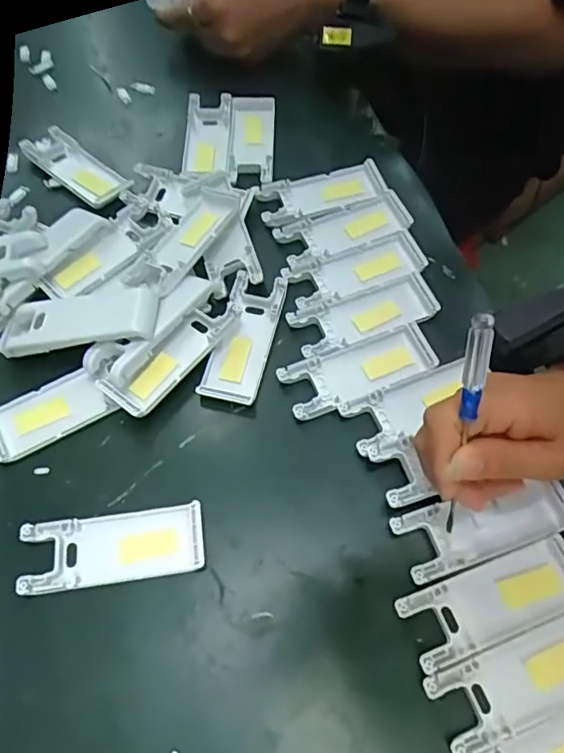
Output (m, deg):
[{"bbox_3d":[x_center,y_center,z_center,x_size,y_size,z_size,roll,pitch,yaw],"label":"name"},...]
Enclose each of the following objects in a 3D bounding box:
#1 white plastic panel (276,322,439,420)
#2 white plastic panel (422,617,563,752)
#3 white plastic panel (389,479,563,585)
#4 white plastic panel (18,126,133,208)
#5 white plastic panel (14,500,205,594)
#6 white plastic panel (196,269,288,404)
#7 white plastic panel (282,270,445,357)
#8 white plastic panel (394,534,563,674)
[{"bbox_3d":[0.051,-0.005,0.382,0.103,0.011,0.041,-20,63,-10],"label":"white plastic panel"},{"bbox_3d":[0.130,0.160,0.292,0.104,0.007,0.038,-18,63,-9],"label":"white plastic panel"},{"bbox_3d":[0.122,0.090,0.329,0.105,0.007,0.039,-13,62,-5],"label":"white plastic panel"},{"bbox_3d":[-0.176,-0.181,0.471,0.110,0.016,0.041,36,68,19],"label":"white plastic panel"},{"bbox_3d":[-0.099,0.100,0.327,0.103,0.011,0.040,-7,61,-3],"label":"white plastic panel"},{"bbox_3d":[-0.026,-0.029,0.391,0.038,0.009,0.102,12,62,7],"label":"white plastic panel"},{"bbox_3d":[0.059,-0.046,0.398,0.103,0.007,0.042,-20,63,-10],"label":"white plastic panel"},{"bbox_3d":[0.119,0.126,0.310,0.104,0.008,0.038,-18,63,-9],"label":"white plastic panel"}]

